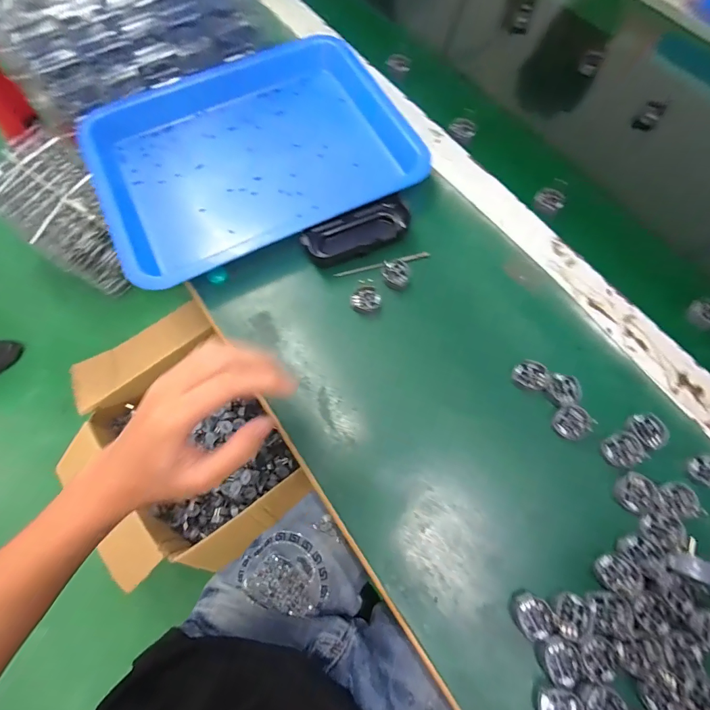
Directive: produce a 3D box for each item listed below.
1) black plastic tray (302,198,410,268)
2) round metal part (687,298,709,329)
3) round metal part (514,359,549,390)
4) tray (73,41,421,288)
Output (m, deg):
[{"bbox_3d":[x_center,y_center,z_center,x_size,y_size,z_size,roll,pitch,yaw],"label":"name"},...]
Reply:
[{"bbox_3d":[0.001,-0.125,0.390,0.109,0.029,0.041,-17,71,-5],"label":"black plastic tray"},{"bbox_3d":[0.338,-0.040,0.364,0.031,0.010,0.028,-11,70,-3],"label":"round metal part"},{"bbox_3d":[0.158,0.018,0.339,0.029,0.008,0.024,34,74,12],"label":"round metal part"},{"bbox_3d":[-0.114,-0.228,0.426,0.335,0.041,0.263,-26,72,-8],"label":"tray"}]

